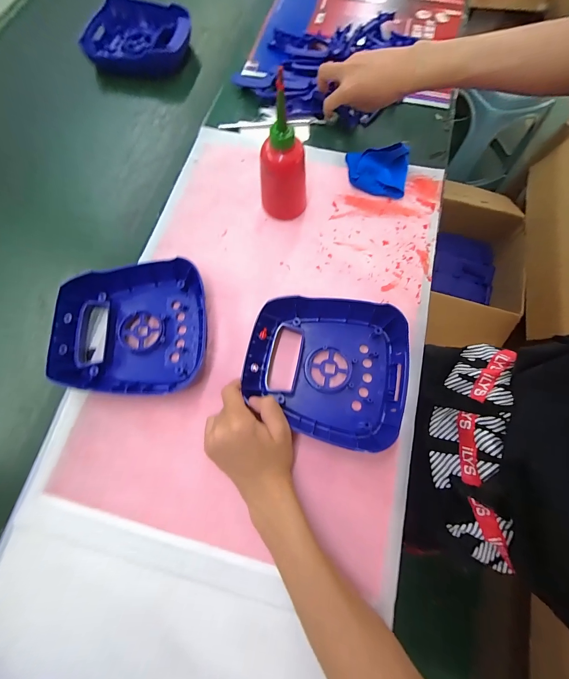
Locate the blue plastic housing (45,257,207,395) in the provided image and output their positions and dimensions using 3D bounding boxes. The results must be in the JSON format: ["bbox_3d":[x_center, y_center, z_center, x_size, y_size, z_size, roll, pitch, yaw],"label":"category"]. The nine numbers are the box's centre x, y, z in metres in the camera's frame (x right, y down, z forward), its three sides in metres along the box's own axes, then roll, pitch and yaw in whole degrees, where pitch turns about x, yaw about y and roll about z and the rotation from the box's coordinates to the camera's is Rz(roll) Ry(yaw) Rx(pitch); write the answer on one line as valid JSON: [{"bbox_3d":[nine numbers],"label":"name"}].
[{"bbox_3d":[-0.187,-0.013,0.369,0.177,0.039,0.163,-6,71,0],"label":"blue plastic housing"}]

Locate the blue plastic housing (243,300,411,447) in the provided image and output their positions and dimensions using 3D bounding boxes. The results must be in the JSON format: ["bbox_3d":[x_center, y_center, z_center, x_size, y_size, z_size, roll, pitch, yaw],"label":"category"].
[{"bbox_3d":[0.049,0.029,0.351,0.180,0.037,0.164,14,73,7],"label":"blue plastic housing"}]

